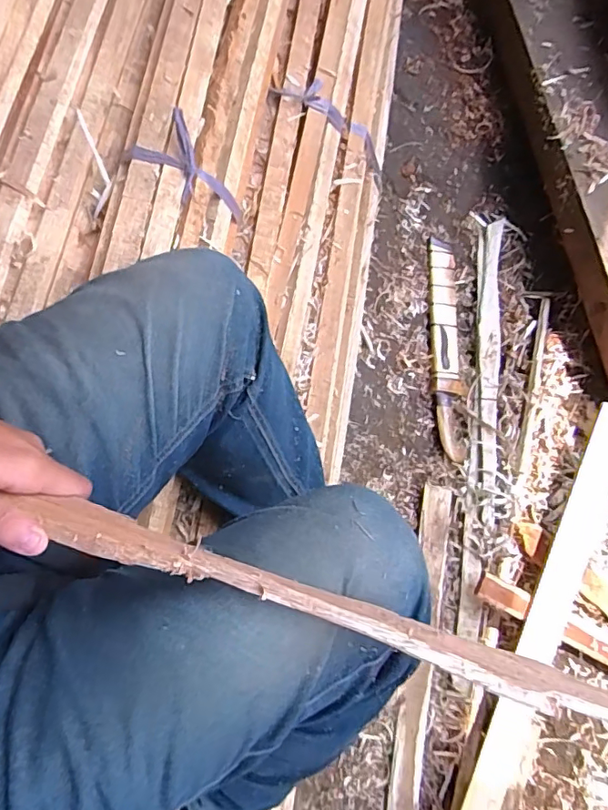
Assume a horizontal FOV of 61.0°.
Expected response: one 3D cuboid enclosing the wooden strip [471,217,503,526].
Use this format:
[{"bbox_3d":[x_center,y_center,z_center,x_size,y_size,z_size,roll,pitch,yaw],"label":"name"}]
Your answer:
[{"bbox_3d":[0.378,-0.101,1.058,0.047,0.018,0.670,7,72,2],"label":"wooden strip"}]

